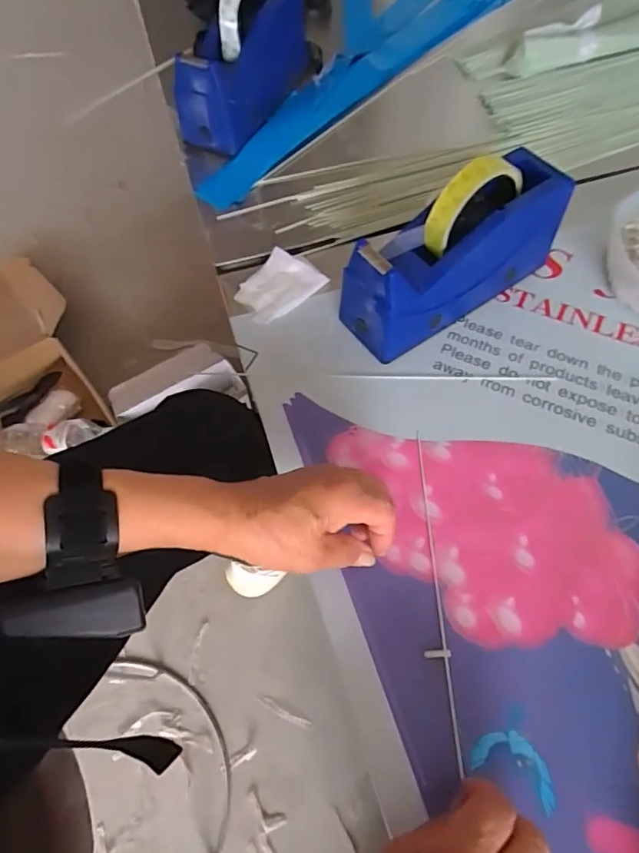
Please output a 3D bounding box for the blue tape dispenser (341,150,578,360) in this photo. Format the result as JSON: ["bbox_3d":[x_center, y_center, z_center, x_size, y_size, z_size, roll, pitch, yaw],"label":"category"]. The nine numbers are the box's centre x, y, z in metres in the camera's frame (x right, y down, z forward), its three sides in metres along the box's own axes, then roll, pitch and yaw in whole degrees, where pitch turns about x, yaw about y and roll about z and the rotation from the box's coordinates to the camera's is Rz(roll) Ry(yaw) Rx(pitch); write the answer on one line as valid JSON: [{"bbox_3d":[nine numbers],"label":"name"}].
[{"bbox_3d":[0.118,-0.154,0.444,0.204,0.118,0.065,-32,65,-14],"label":"blue tape dispenser"}]

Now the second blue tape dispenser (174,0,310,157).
[{"bbox_3d":[-0.084,-0.424,0.588,0.082,0.119,0.201,20,63,11],"label":"second blue tape dispenser"}]

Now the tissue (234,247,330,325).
[{"bbox_3d":[-0.042,-0.138,0.505,0.063,0.009,0.080,41,72,19],"label":"tissue"}]

